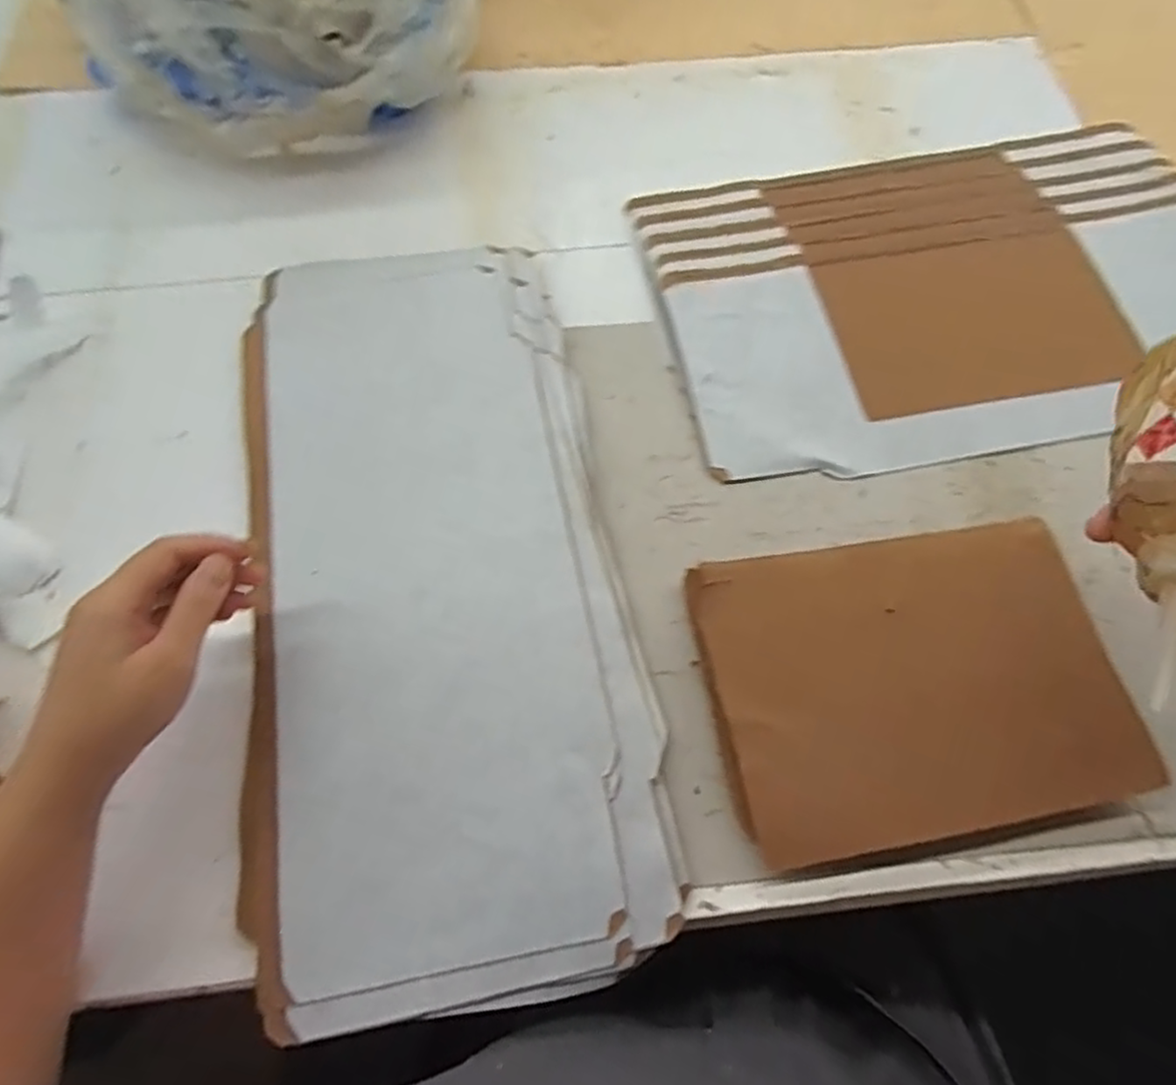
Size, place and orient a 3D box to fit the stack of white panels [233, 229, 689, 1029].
[{"bbox_3d":[-0.093,0.008,0.405,0.213,0.020,0.448,-11,68,-2],"label":"stack of white panels"}]

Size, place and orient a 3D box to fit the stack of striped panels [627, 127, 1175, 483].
[{"bbox_3d":[0.257,-0.183,0.482,0.403,0.011,0.257,-10,69,-2],"label":"stack of striped panels"}]

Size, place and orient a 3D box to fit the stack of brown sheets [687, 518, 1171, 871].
[{"bbox_3d":[0.171,0.072,0.369,0.207,0.014,0.152,-9,69,-2],"label":"stack of brown sheets"}]

